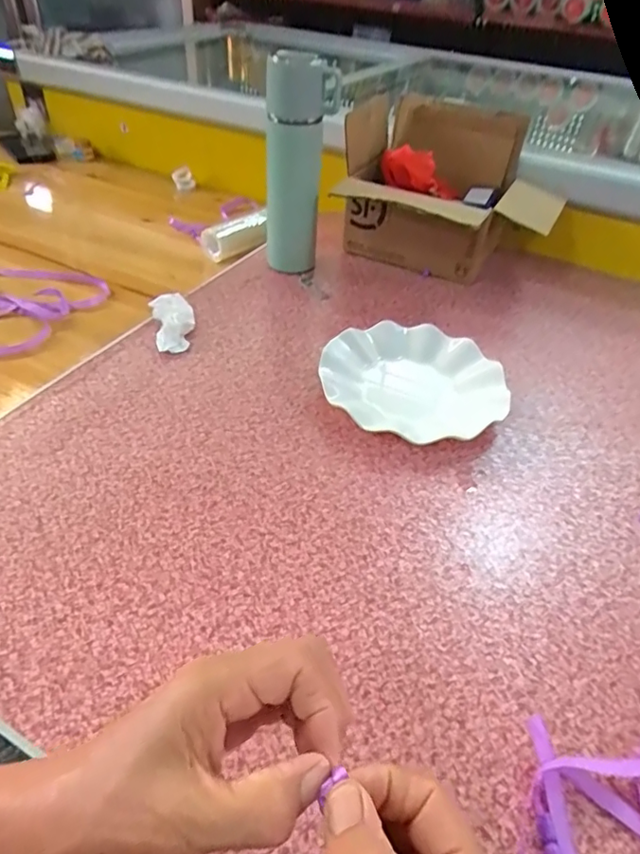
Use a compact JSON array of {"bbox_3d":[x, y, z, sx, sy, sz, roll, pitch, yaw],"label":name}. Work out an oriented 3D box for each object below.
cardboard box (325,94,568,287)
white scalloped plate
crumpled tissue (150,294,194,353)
[{"bbox_3d":[0.170,-0.305,0.718,0.265,0.180,0.220,21,46,16],"label":"cardboard box"},{"bbox_3d":[0.094,-0.049,0.557,0.179,0.027,0.179,2,44,-2],"label":"white scalloped plate"},{"bbox_3d":[-0.166,-0.121,0.610,0.046,0.025,0.095,-11,46,-16],"label":"crumpled tissue"}]

